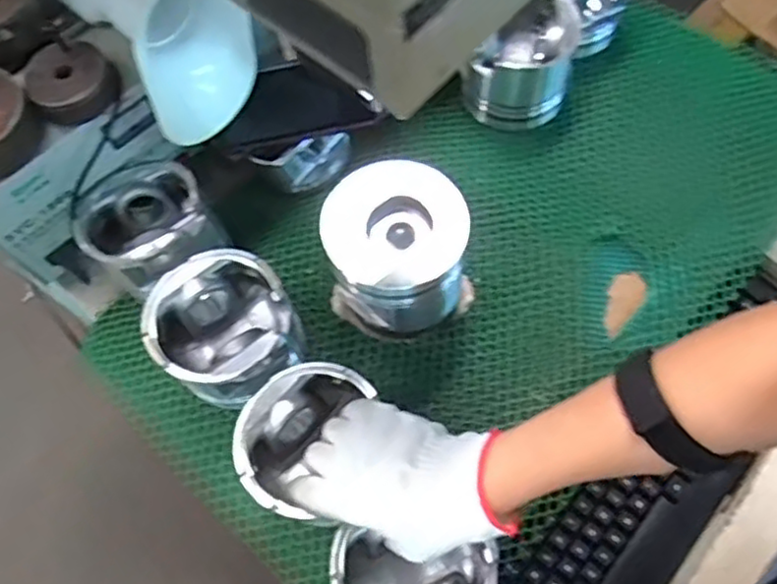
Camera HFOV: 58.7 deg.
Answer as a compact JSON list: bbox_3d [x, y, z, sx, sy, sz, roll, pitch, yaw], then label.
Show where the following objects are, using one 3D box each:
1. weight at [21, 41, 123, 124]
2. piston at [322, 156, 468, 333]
[{"bbox_3d":[-0.263,-0.176,0.574,0.067,0.029,0.067,-1,66,3],"label":"weight"},{"bbox_3d":[0.008,-0.034,0.580,0.110,0.117,0.098,-16,66,-4],"label":"piston"}]

